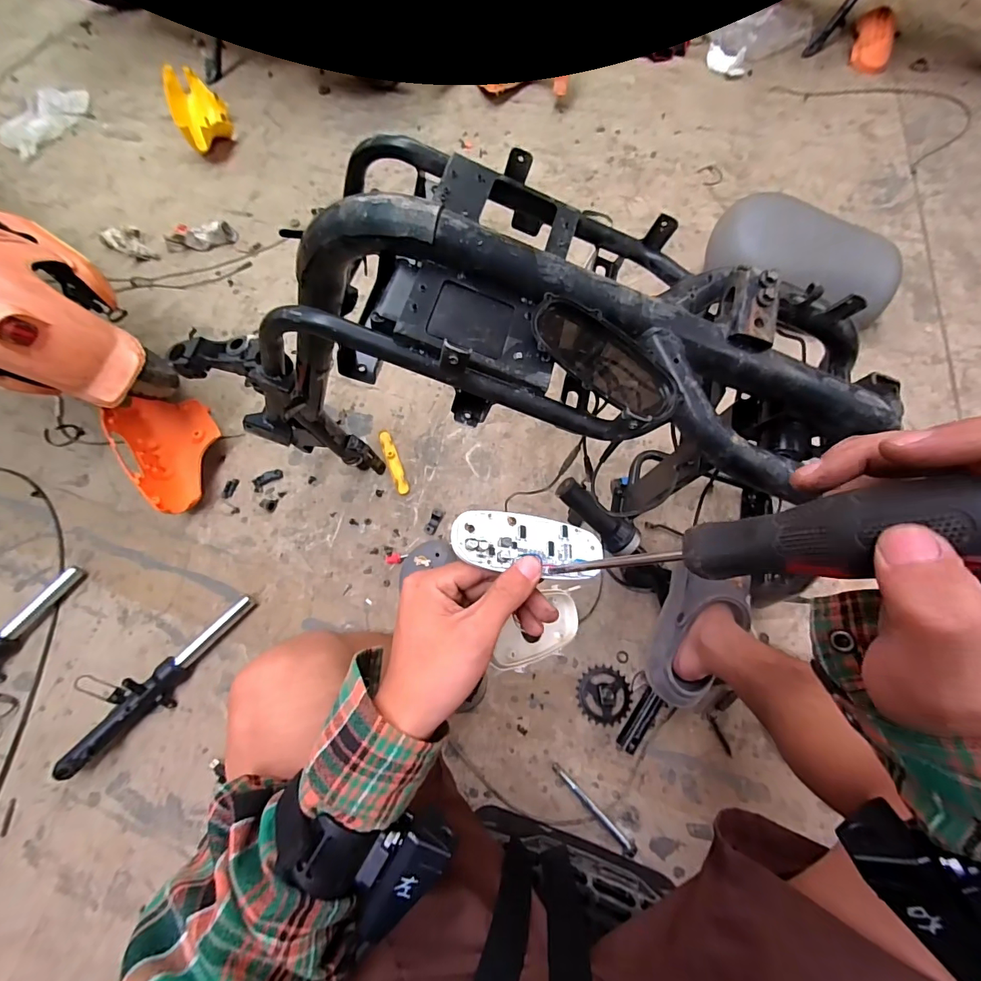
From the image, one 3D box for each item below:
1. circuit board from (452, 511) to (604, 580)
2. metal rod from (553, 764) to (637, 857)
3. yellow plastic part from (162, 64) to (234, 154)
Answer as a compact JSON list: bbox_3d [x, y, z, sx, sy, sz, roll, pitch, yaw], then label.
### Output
[{"bbox_3d":[0.029,0.036,0.296,0.111,0.005,0.039,12,66,-22],"label":"circuit board"},{"bbox_3d":[0.152,0.476,0.657,0.152,0.014,0.015,42,77,16],"label":"metal rod"},{"bbox_3d":[-0.873,-1.146,1.325,0.131,0.118,0.329,-24,70,-5],"label":"yellow plastic part"}]

